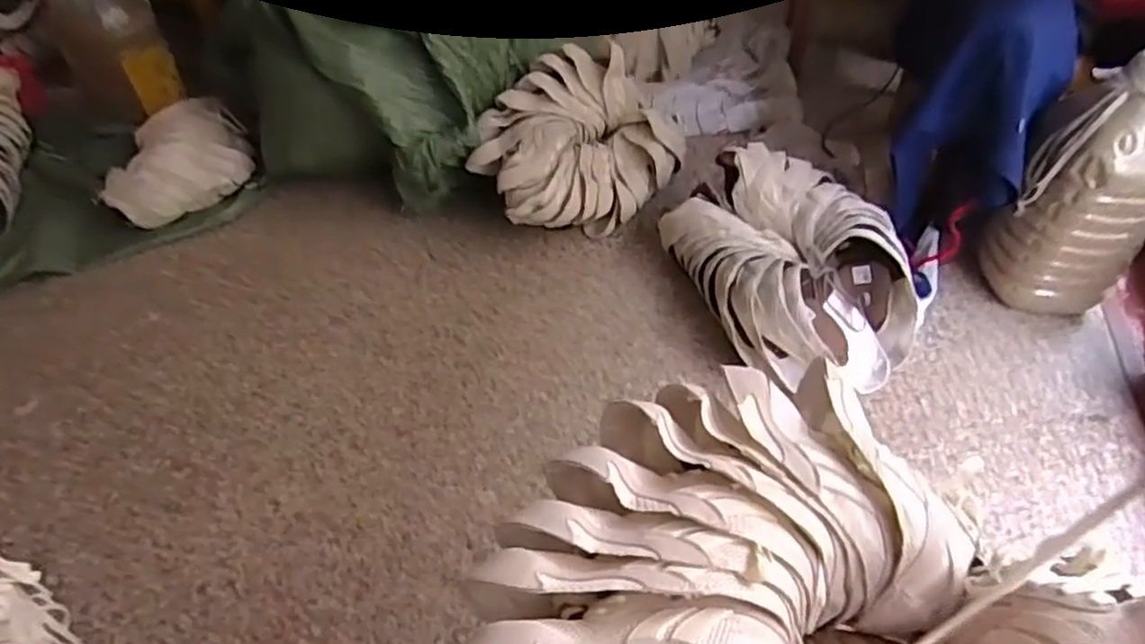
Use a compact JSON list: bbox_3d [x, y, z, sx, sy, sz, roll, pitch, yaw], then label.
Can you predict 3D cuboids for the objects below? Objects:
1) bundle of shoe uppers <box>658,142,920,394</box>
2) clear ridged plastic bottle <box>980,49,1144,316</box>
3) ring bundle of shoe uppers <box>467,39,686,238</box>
[{"bbox_3d":[0.358,-0.095,1.153,0.317,0.182,0.395,-13,46,-10],"label":"bundle of shoe uppers"},{"bbox_3d":[0.792,-0.188,1.102,0.151,0.371,0.133,-10,46,-7],"label":"clear ridged plastic bottle"},{"bbox_3d":[0.007,-0.322,1.345,0.280,0.244,0.386,28,53,26],"label":"ring bundle of shoe uppers"}]

